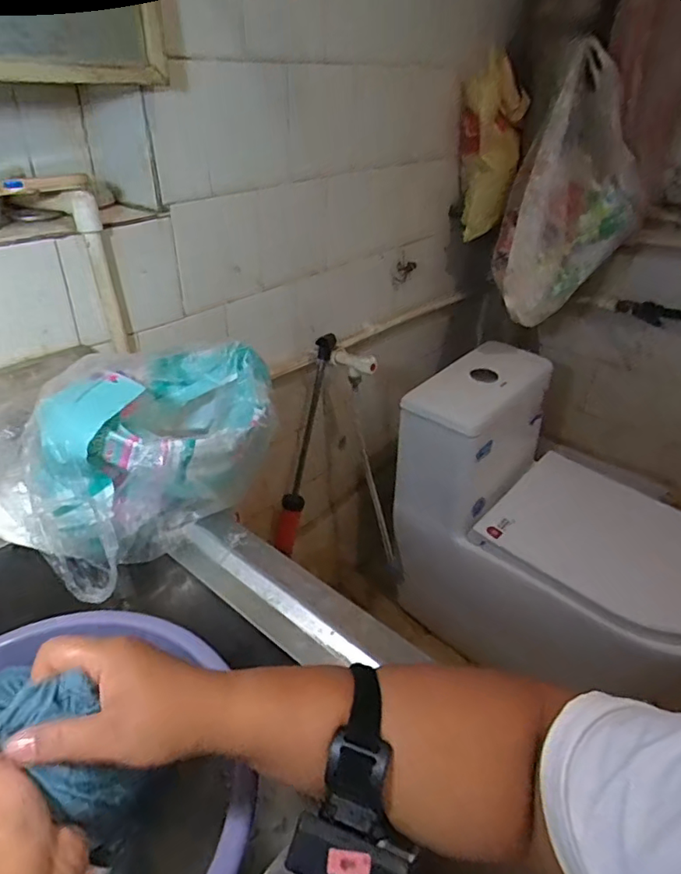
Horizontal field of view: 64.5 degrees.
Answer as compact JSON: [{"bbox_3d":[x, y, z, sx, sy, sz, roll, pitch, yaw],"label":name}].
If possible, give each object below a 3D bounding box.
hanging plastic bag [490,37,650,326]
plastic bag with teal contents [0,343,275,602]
[{"bbox_3d":[0.449,-0.463,1.030,0.246,0.429,0.165,11,35,13],"label":"hanging plastic bag"},{"bbox_3d":[-0.216,0.020,0.580,0.304,0.180,0.159,-25,42,-34],"label":"plastic bag with teal contents"}]

